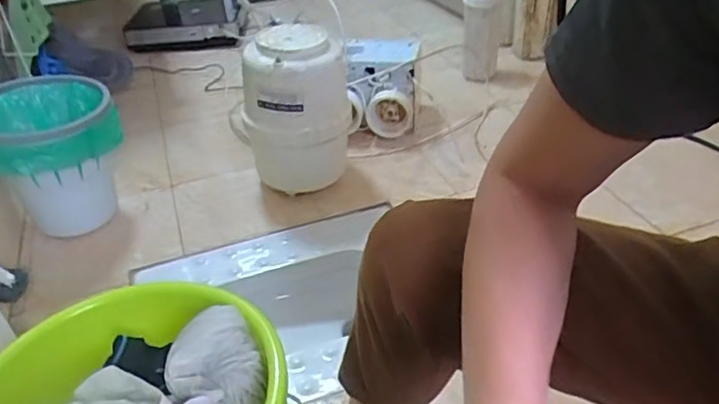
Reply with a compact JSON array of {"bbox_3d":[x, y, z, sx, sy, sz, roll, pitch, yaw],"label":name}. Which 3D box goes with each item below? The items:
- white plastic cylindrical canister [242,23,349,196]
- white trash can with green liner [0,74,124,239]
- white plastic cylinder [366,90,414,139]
[{"bbox_3d":[-0.129,-0.184,1.285,0.209,0.363,0.197,-3,37,2],"label":"white plastic cylindrical canister"},{"bbox_3d":[-0.609,-0.081,1.203,0.252,0.286,0.234,-18,39,-16],"label":"white trash can with green liner"},{"bbox_3d":[0.079,-0.226,1.505,0.119,0.121,0.066,-3,37,3],"label":"white plastic cylinder"}]

